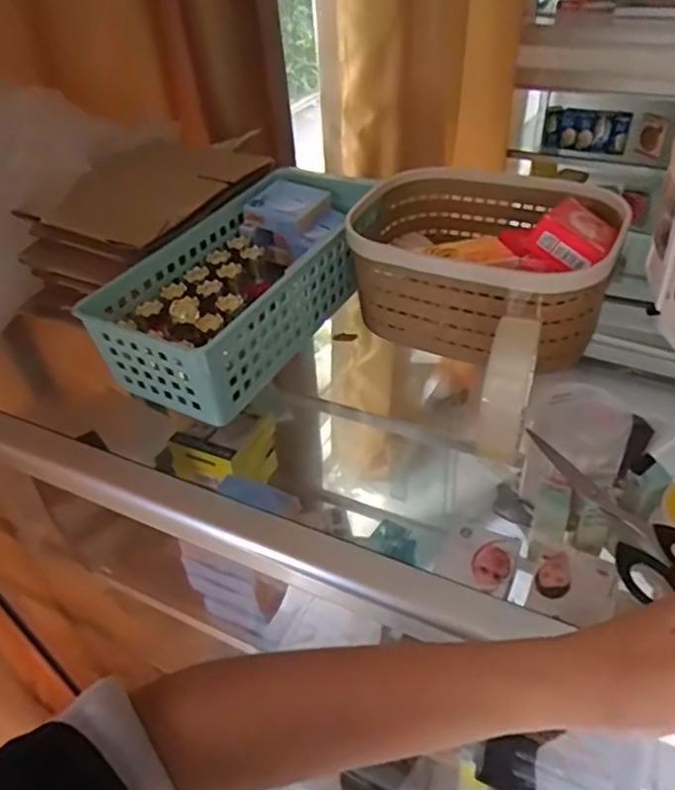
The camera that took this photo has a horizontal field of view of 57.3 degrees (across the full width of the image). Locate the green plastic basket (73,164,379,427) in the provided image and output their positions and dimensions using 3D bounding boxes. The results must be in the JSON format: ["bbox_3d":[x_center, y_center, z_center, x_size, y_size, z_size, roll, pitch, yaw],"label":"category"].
[{"bbox_3d":[-0.076,-0.103,0.561,0.129,0.084,0.280,19,46,26],"label":"green plastic basket"}]

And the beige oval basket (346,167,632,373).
[{"bbox_3d":[0.117,-0.115,0.529,0.223,0.100,0.158,28,50,33],"label":"beige oval basket"}]

